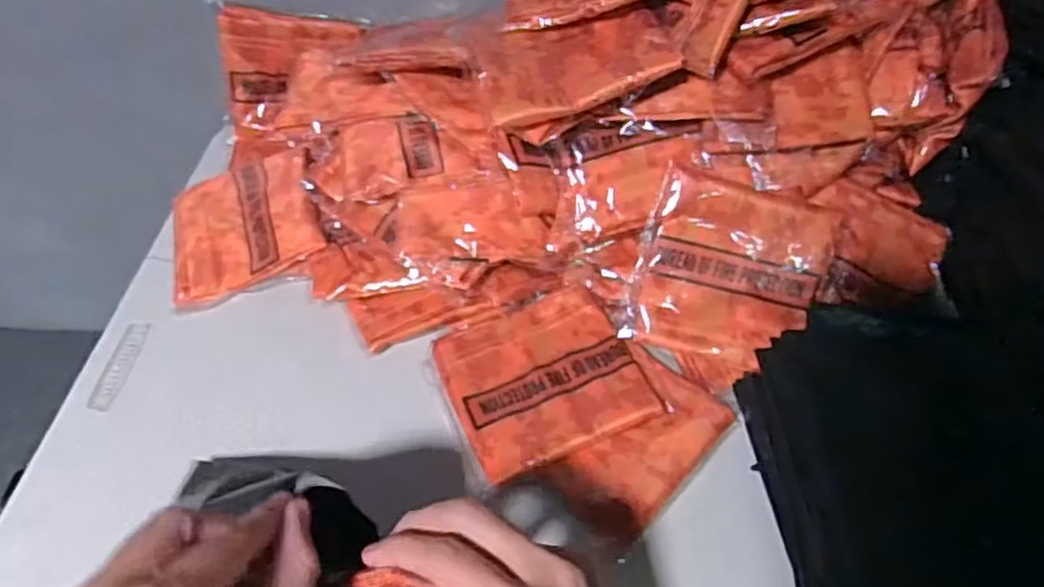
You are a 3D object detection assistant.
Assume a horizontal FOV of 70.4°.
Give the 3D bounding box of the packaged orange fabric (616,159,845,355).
[{"bbox_3d":[0.147,-0.015,0.518,0.127,0.012,0.119,16,93,0],"label":"packaged orange fabric"}]

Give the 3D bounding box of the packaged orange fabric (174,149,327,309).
[{"bbox_3d":[-0.226,-0.060,0.600,0.118,0.018,0.123,-25,56,-1],"label":"packaged orange fabric"}]

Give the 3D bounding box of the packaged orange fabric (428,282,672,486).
[{"bbox_3d":[0.016,0.055,0.511,0.127,0.012,0.120,-19,51,-15],"label":"packaged orange fabric"}]

